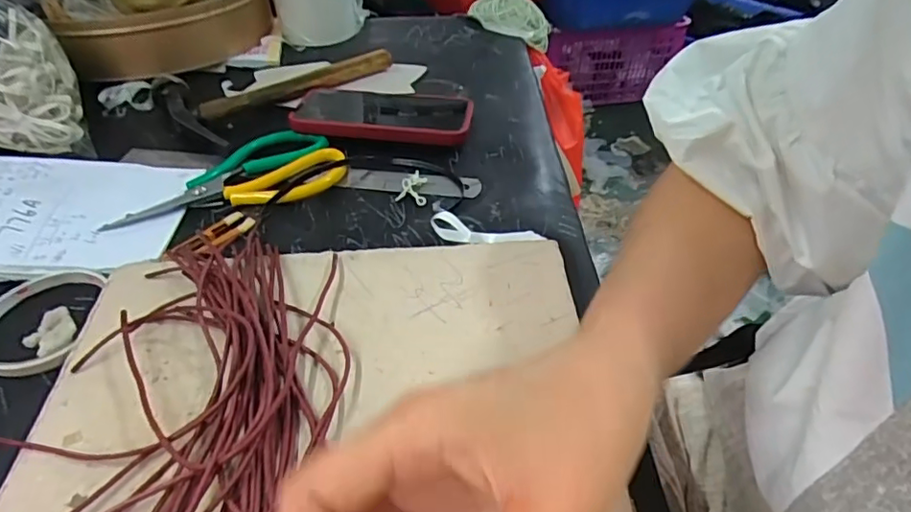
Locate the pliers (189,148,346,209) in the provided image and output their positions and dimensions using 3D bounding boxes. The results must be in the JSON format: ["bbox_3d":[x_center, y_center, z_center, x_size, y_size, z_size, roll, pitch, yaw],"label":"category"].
[{"bbox_3d":[-0.152,-0.062,0.474,0.126,0.015,0.050,-18,46,-20],"label":"pliers"}]

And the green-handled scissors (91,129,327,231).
[{"bbox_3d":[-0.199,-0.071,0.479,0.184,0.016,0.041,-27,50,-27],"label":"green-handled scissors"}]

